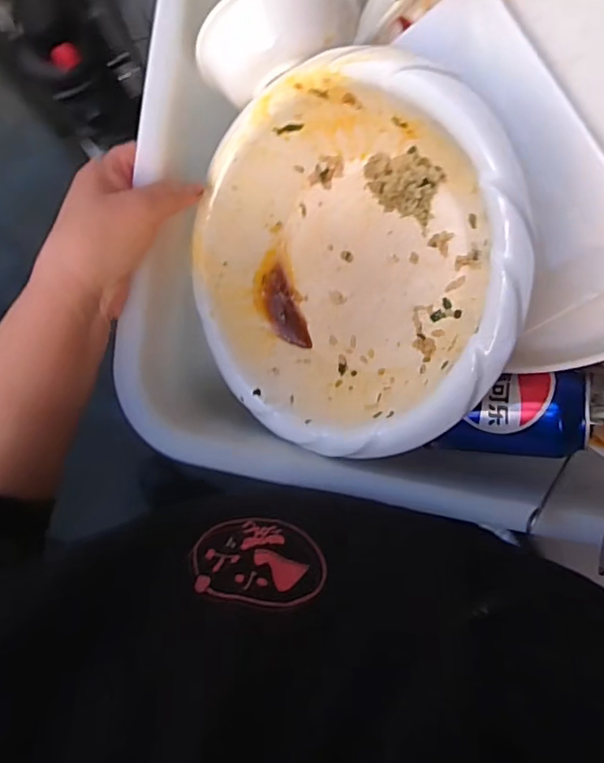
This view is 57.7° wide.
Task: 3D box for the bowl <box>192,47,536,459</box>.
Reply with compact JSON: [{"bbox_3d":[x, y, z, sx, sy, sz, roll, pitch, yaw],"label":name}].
[{"bbox_3d":[0.025,-0.073,0.370,0.255,0.065,0.236,-12,93,39],"label":"bowl"}]

